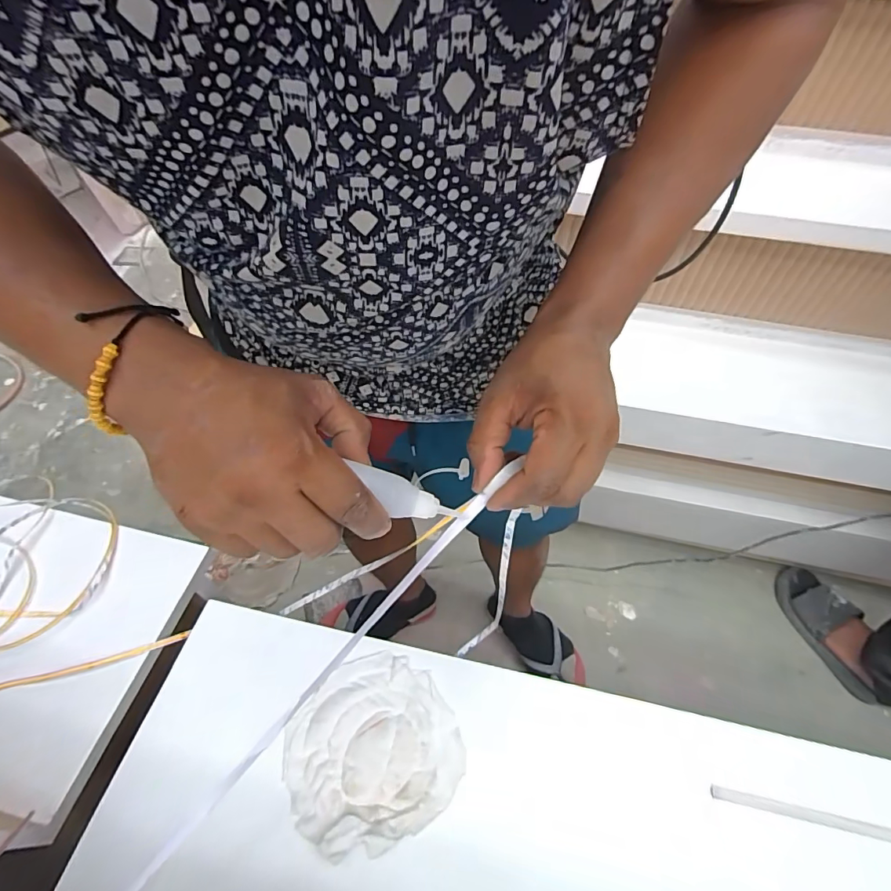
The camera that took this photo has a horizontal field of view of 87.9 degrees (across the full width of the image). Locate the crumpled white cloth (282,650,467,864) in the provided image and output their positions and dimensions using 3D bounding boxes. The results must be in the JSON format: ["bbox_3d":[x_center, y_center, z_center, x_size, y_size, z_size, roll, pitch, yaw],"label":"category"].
[{"bbox_3d":[-0.083,0.338,0.522,0.183,0.022,0.175,-21,56,-17],"label":"crumpled white cloth"}]

